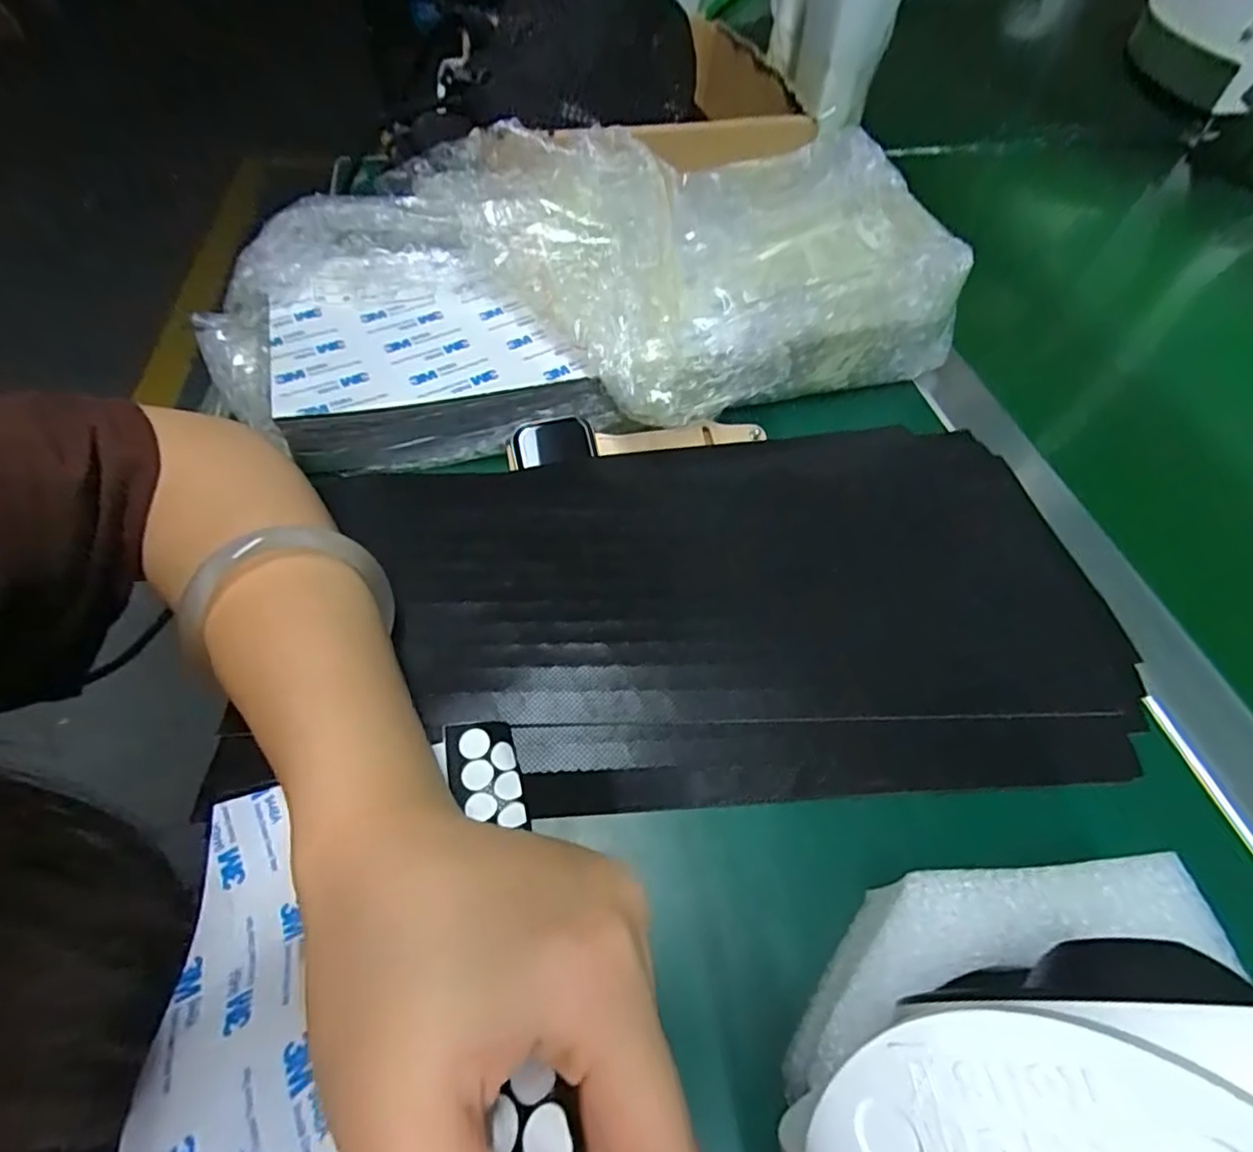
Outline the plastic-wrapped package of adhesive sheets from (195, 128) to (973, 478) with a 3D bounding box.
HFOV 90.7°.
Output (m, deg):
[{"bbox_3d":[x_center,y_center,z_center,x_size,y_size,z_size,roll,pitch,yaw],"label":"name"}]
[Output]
[{"bbox_3d":[-0.021,-0.147,0.320,0.374,0.073,0.179,-8,56,-9],"label":"plastic-wrapped package of adhesive sheets"}]

